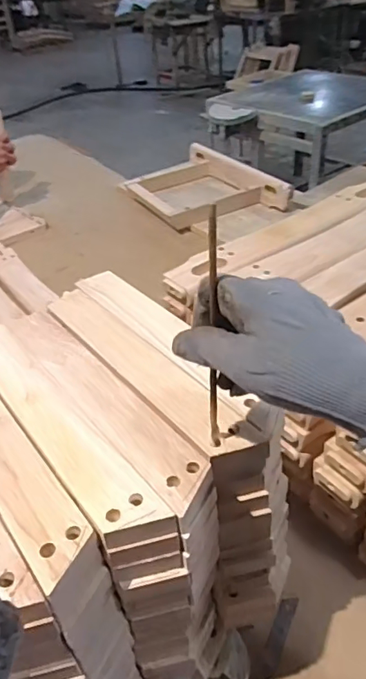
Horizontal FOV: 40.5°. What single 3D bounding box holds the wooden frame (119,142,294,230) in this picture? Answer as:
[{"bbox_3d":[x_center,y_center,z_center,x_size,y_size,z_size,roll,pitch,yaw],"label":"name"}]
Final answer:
[{"bbox_3d":[0.052,-0.421,1.416,0.326,0.080,0.488,-25,42,-22],"label":"wooden frame"}]

